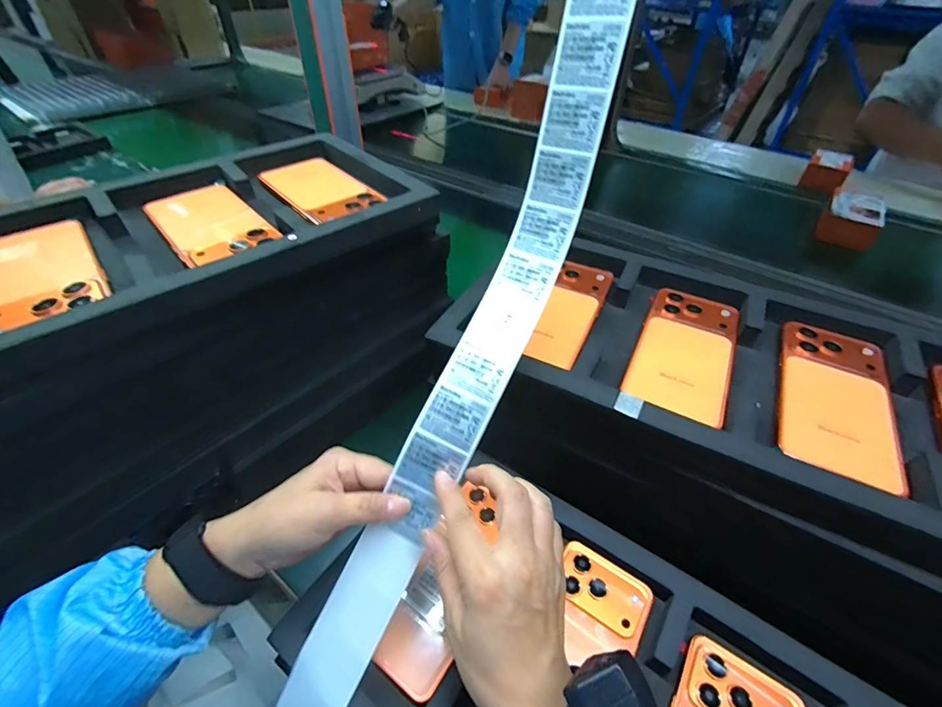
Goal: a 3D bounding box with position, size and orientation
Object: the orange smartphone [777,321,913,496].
[{"bbox_3d":[0.286,0.033,0.334,0.076,0.008,0.162,22,47,20],"label":"orange smartphone"}]

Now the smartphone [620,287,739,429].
[{"bbox_3d":[0.185,-0.005,0.368,0.074,0.011,0.167,21,47,20],"label":"smartphone"}]

